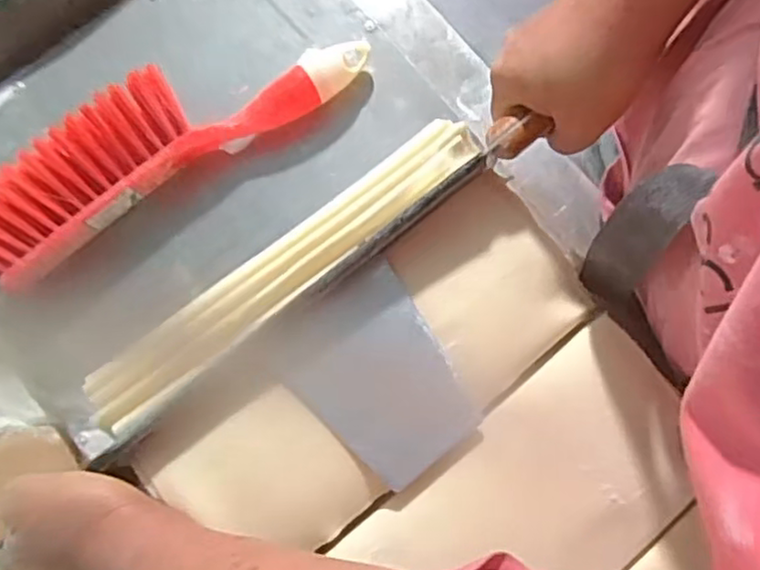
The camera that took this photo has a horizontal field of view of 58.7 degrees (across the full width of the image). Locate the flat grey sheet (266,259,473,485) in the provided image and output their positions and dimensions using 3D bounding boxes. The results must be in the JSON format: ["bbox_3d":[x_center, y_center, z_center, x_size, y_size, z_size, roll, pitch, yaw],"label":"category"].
[{"bbox_3d":[-0.004,0.049,0.361,0.079,0.006,0.108,-32,85,-8],"label":"flat grey sheet"}]

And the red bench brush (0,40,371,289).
[{"bbox_3d":[-0.153,-0.104,0.463,0.310,0.036,0.080,-34,81,-7],"label":"red bench brush"}]

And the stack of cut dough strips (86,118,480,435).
[{"bbox_3d":[-0.051,-0.012,0.376,0.251,0.021,0.038,-39,82,-7],"label":"stack of cut dough strips"}]

